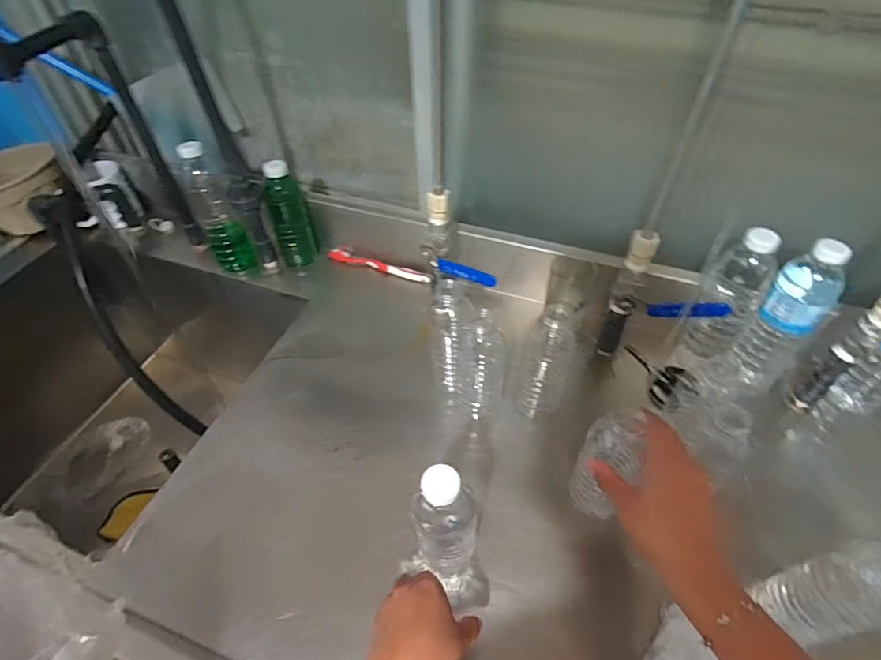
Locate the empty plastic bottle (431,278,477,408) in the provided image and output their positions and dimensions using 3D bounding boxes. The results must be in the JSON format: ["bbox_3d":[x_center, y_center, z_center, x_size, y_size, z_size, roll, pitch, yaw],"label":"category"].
[{"bbox_3d":[0.018,0.026,0.624,0.057,0.162,0.050,-4,16,-3],"label":"empty plastic bottle"}]

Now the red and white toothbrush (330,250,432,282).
[{"bbox_3d":[-0.106,-0.107,0.821,0.188,0.015,0.022,20,51,18],"label":"red and white toothbrush"}]

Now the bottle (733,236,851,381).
[{"bbox_3d":[0.418,-0.013,0.590,0.051,0.204,0.065,-33,55,-26],"label":"bottle"}]

